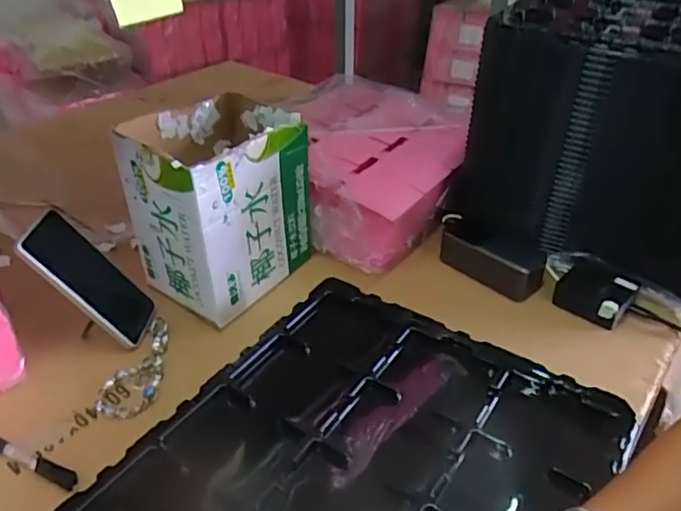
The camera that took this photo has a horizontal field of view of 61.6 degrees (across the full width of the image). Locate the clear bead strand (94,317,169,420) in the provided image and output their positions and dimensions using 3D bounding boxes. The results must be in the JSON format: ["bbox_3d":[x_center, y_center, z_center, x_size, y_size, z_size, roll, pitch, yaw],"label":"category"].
[{"bbox_3d":[-0.210,0.118,0.614,0.053,0.011,0.134,9,36,10],"label":"clear bead strand"}]

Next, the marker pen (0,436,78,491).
[{"bbox_3d":[-0.294,0.181,0.523,0.135,0.012,0.014,15,37,21],"label":"marker pen"}]

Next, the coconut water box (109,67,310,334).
[{"bbox_3d":[-0.144,-0.066,0.695,0.138,0.200,0.187,23,41,28],"label":"coconut water box"}]

